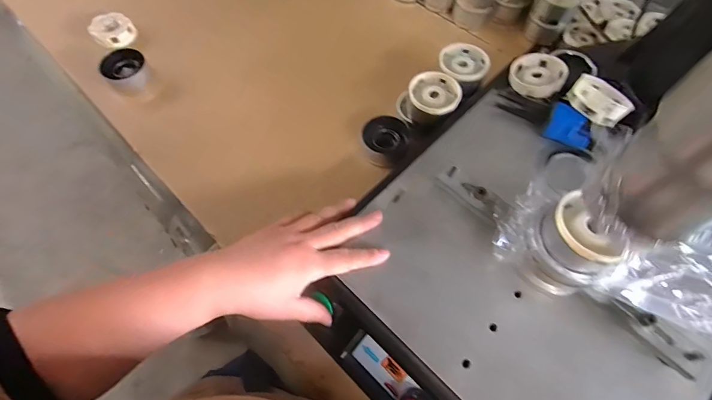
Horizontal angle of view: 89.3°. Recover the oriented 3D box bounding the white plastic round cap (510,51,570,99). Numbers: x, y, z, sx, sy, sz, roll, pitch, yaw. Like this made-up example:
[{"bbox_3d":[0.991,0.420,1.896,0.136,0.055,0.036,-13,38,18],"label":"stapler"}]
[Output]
[{"bbox_3d":[0.249,-0.173,0.495,0.070,0.020,0.071,0,62,0],"label":"white plastic round cap"}]

